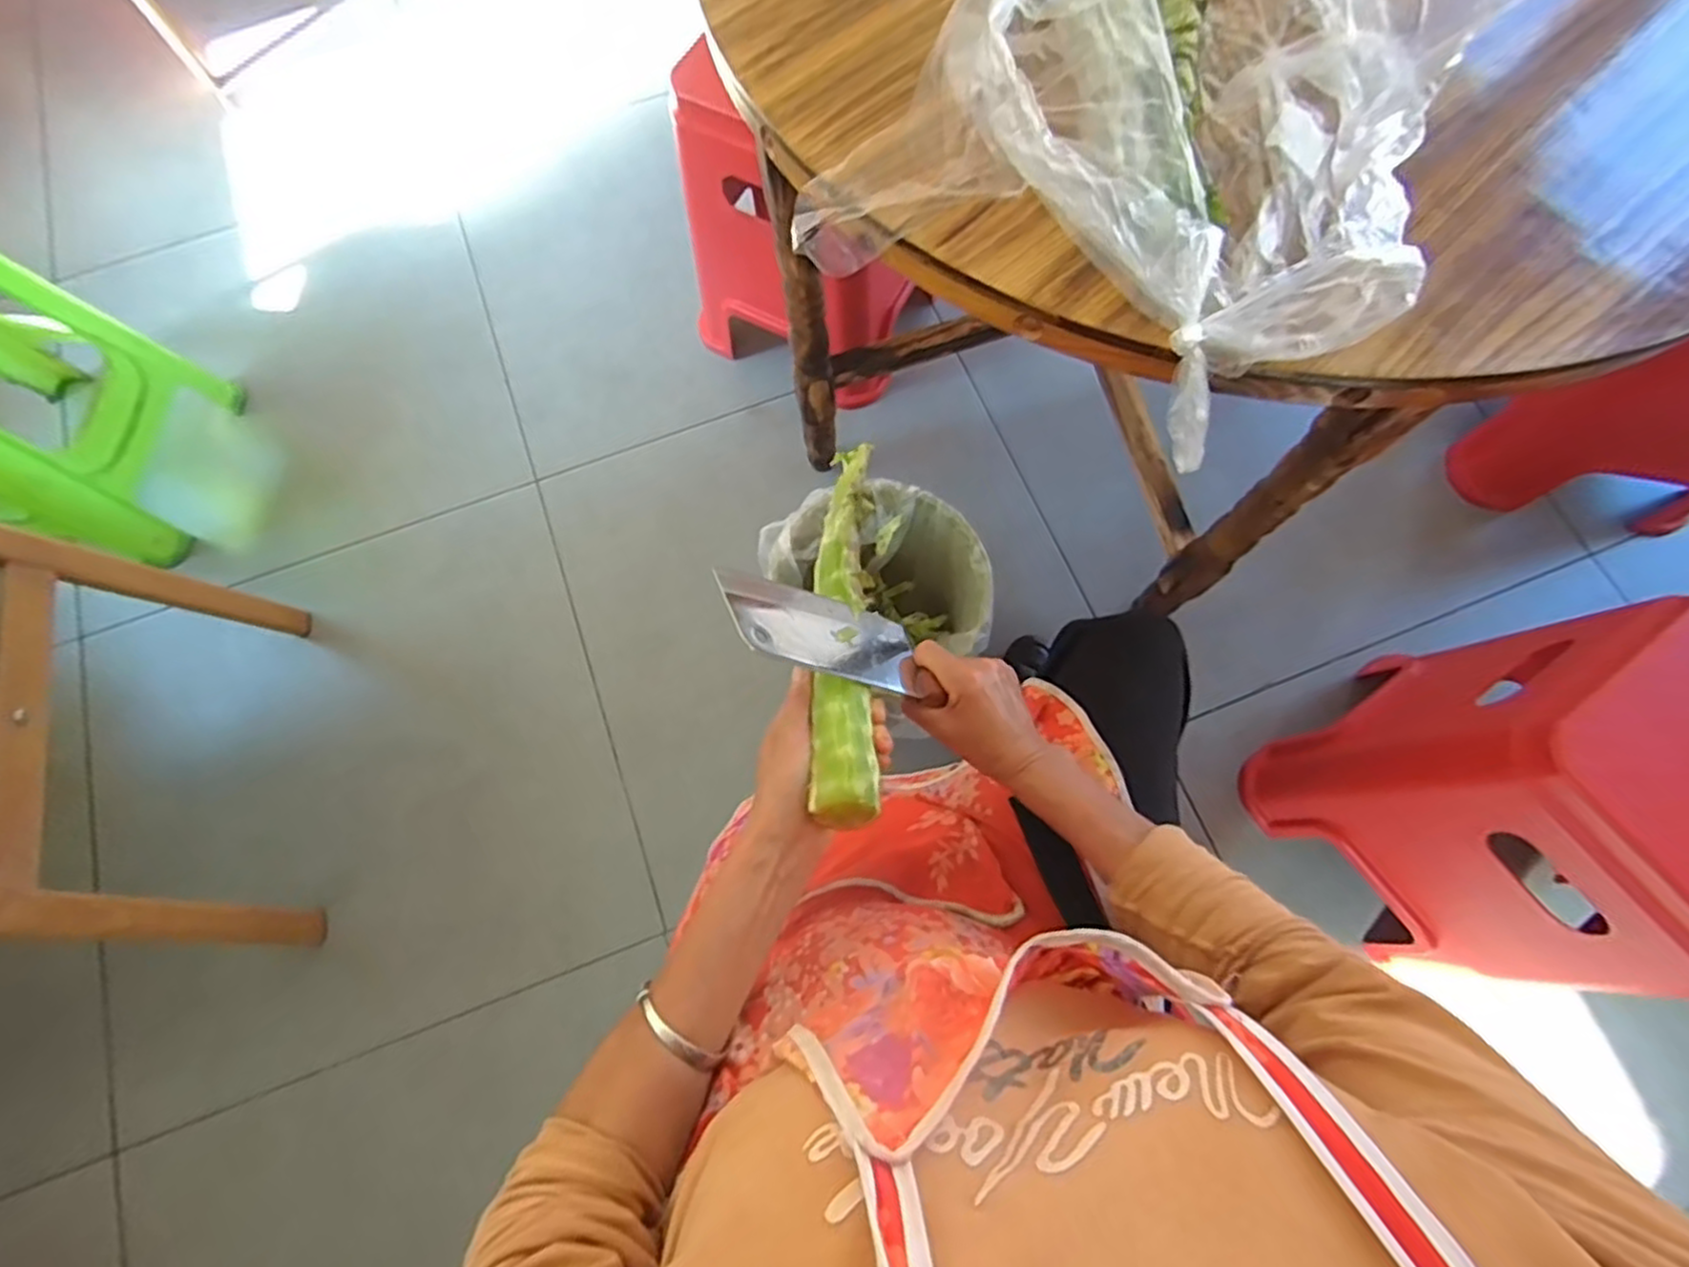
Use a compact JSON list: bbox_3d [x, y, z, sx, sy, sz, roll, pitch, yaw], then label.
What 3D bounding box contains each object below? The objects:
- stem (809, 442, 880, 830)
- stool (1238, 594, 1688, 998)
[{"bbox_3d":[-0.002,-0.045,0.578,0.049,0.038,0.422,1,42,0],"label":"stem"},{"bbox_3d":[0.818,0.194,0.893,0.303,0.515,0.309,-33,75,-9],"label":"stool"}]

